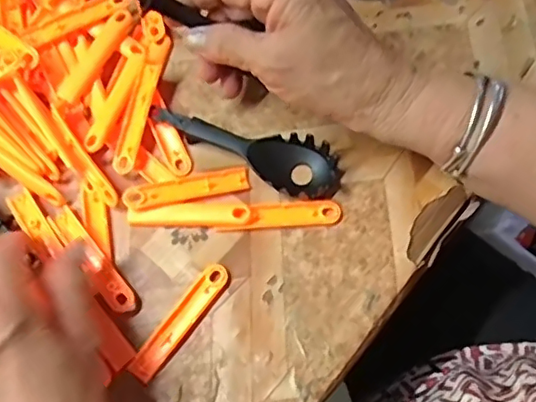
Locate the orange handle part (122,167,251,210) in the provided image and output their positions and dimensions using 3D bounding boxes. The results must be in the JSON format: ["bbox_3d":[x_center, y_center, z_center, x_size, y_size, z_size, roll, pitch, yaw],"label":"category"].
[{"bbox_3d":[-0.049,-0.008,0.352,0.075,0.010,0.015,-13,71,-2],"label":"orange handle part"}]

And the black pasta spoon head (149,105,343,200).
[{"bbox_3d":[-0.015,-0.036,0.357,0.125,0.018,0.035,21,74,9],"label":"black pasta spoon head"}]

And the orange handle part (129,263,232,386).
[{"bbox_3d":[-0.050,0.068,0.327,0.017,0.004,0.076,36,76,13],"label":"orange handle part"}]

